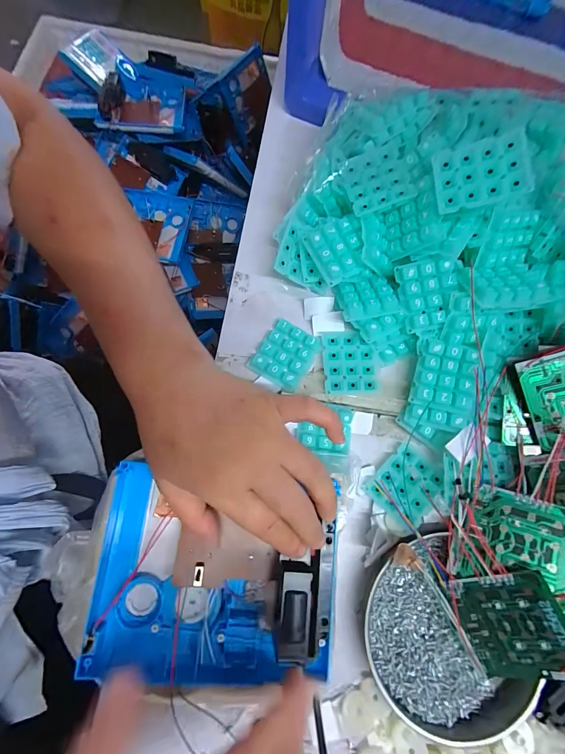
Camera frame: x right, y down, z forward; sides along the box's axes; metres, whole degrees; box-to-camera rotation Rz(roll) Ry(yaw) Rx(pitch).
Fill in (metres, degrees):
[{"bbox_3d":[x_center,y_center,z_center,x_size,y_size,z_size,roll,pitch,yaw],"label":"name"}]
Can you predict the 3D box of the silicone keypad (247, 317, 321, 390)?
[{"bbox_3d":[0.003,-0.021,0.288,0.048,0.010,0.055,31,77,6],"label":"silicone keypad"}]

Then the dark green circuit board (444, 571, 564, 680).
[{"bbox_3d":[0.163,0.177,0.229,0.067,0.004,0.070,-30,80,29],"label":"dark green circuit board"}]

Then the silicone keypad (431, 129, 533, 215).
[{"bbox_3d":[0.149,-0.153,0.243,0.061,0.012,0.050,-7,85,22],"label":"silicone keypad"}]

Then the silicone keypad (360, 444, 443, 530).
[{"bbox_3d":[0.107,0.091,0.276,0.047,0.013,0.058,44,78,9],"label":"silicone keypad"}]

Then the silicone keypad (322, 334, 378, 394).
[{"bbox_3d":[0.062,-0.013,0.290,0.048,0.004,0.056,-1,76,-2],"label":"silicone keypad"}]

